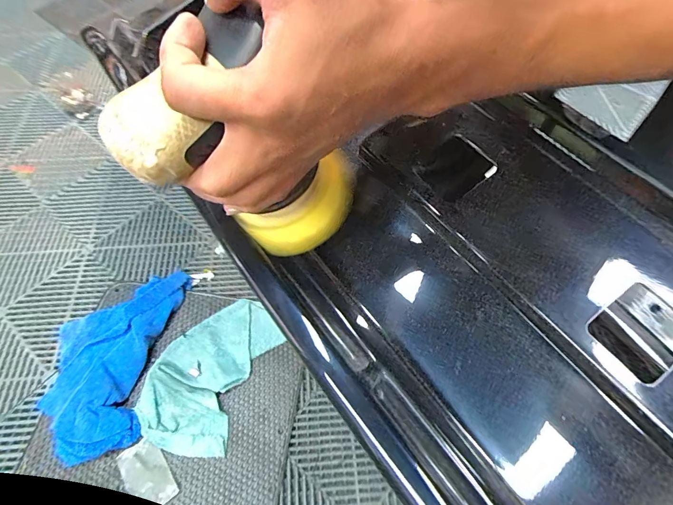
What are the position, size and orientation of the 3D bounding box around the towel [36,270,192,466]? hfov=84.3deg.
[{"bbox_3d":[-0.437,0.190,0.702,0.215,0.046,0.356,6,61,1],"label":"towel"}]

